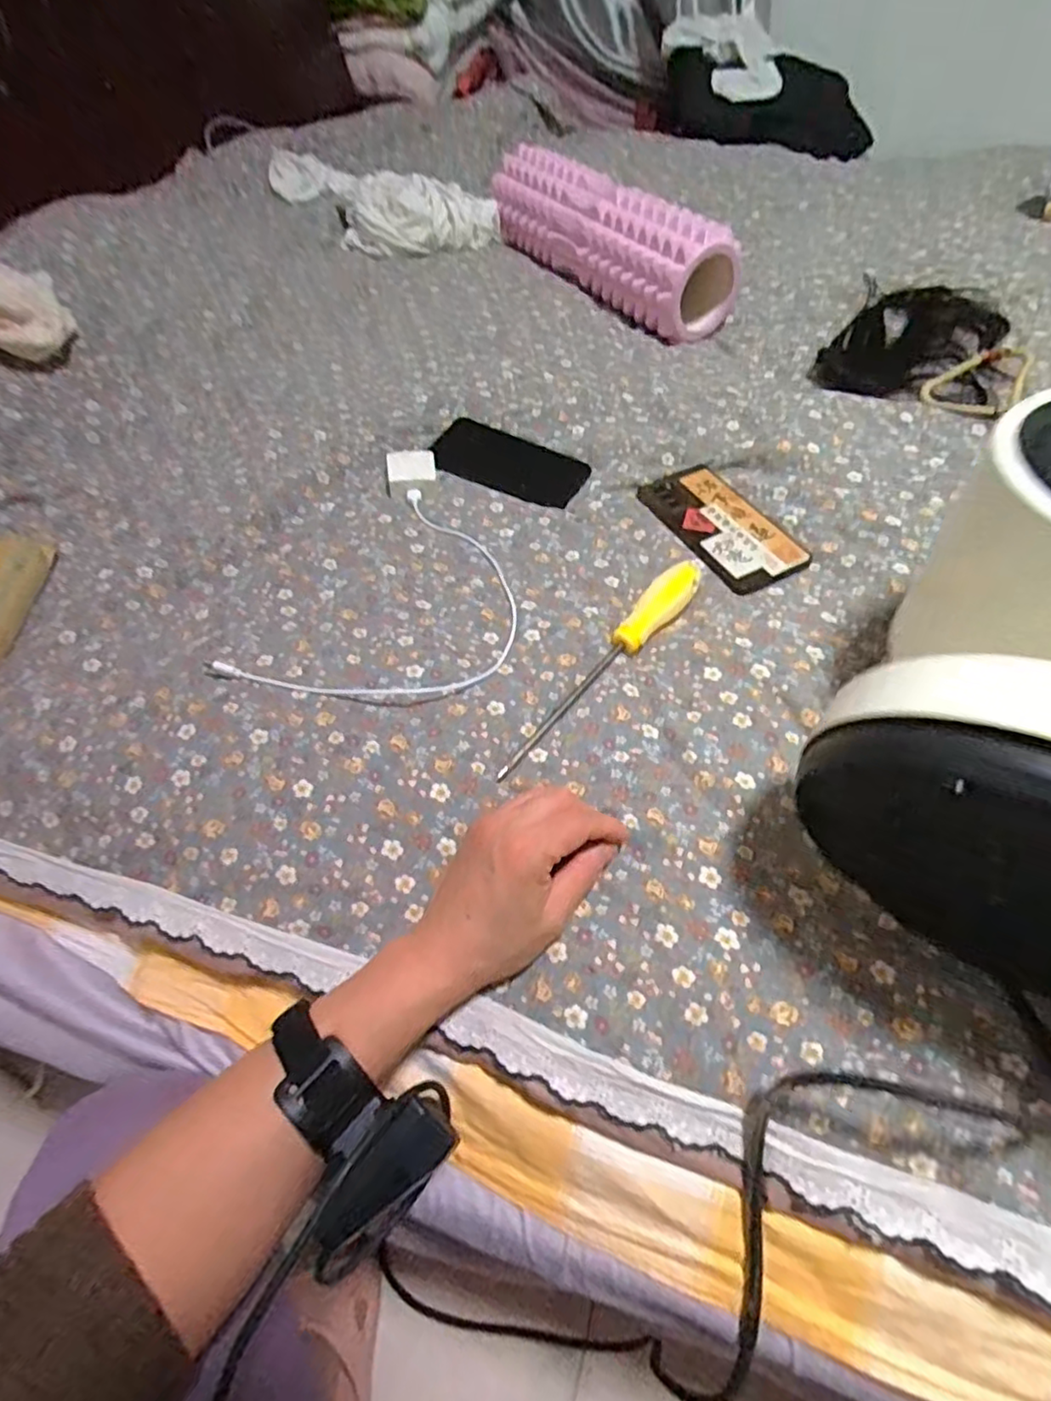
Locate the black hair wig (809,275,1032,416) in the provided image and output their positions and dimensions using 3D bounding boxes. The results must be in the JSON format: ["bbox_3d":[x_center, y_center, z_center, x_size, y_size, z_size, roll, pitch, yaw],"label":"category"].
[{"bbox_3d":[0.441,-0.400,0.717,0.179,0.039,0.229,24,57,20],"label":"black hair wig"}]

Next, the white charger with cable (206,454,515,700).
[{"bbox_3d":[-0.084,-0.109,0.518,0.185,0.024,0.301,13,54,13],"label":"white charger with cable"}]

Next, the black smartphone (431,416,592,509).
[{"bbox_3d":[-0.016,-0.237,0.640,0.154,0.012,0.072,24,68,10],"label":"black smartphone"}]

